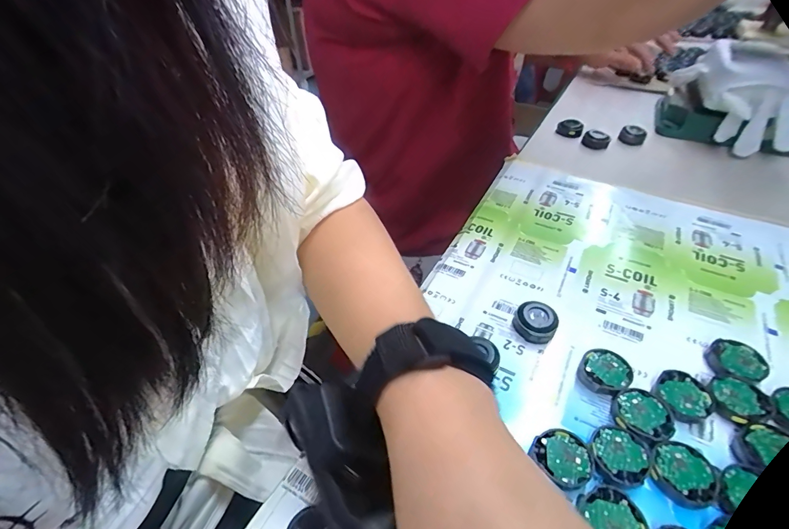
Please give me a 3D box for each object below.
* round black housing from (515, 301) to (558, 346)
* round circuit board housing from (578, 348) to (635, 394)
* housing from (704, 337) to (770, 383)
[{"bbox_3d":[0.101,0.041,0.280,0.028,0.017,0.028,0,43,0],"label":"round black housing"},{"bbox_3d":[0.135,0.070,0.251,0.029,0.010,0.029,0,43,0],"label":"round circuit board housing"},{"bbox_3d":[0.221,0.063,0.253,0.029,0.009,0.030,-2,42,2],"label":"housing"}]

